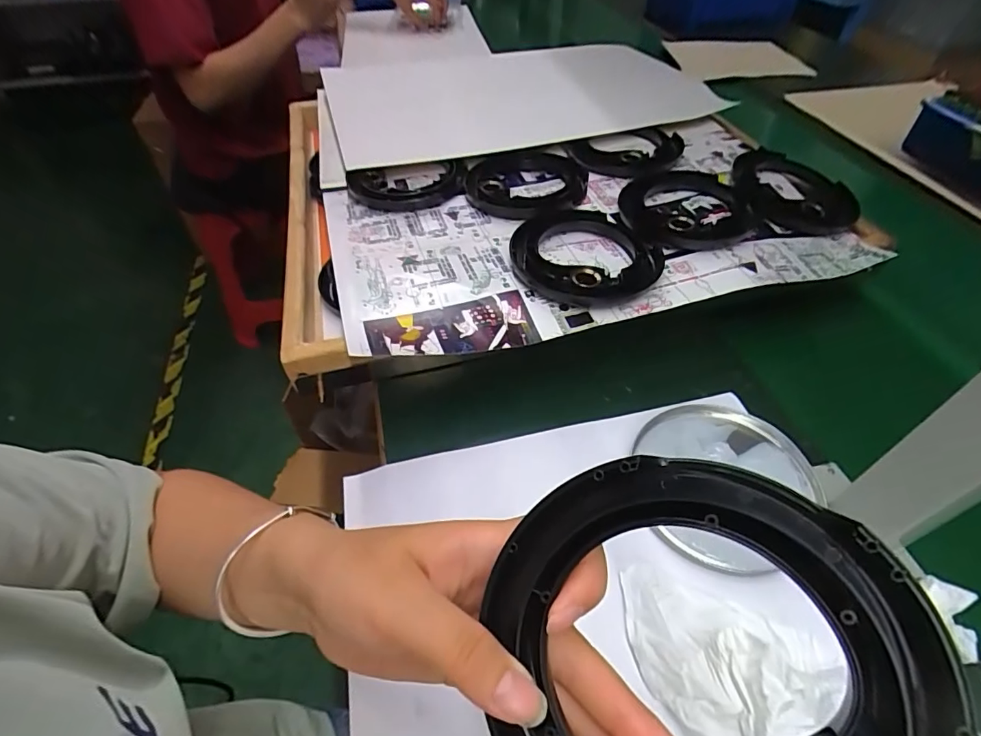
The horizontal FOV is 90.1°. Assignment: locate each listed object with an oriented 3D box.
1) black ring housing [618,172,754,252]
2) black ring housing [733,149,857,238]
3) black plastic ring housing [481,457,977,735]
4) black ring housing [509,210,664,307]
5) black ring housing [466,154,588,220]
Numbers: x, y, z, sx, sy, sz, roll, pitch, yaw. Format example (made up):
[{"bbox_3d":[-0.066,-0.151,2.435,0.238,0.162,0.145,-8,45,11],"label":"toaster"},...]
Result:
[{"bbox_3d":[0.190,-0.156,0.488,0.112,0.028,0.125,2,45,2],"label":"black ring housing"},{"bbox_3d":[0.315,-0.189,0.521,0.133,0.038,0.135,0,48,0],"label":"black ring housing"},{"bbox_3d":[0.063,0.096,0.151,0.127,0.014,0.127,1,83,20],"label":"black plastic ring housing"},{"bbox_3d":[0.086,-0.100,0.438,0.127,0.024,0.123,0,45,0],"label":"black ring housing"},{"bbox_3d":[0.040,-0.196,0.533,0.124,0.029,0.136,0,45,0],"label":"black ring housing"}]

